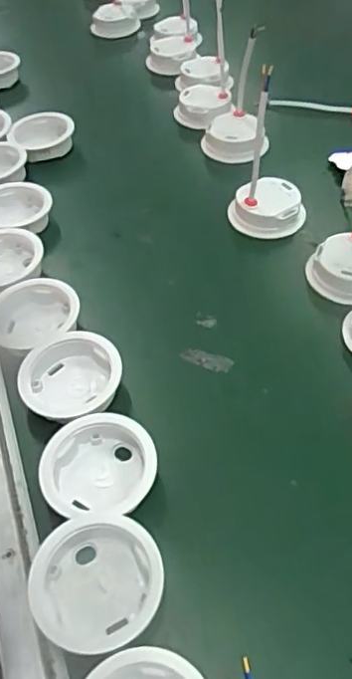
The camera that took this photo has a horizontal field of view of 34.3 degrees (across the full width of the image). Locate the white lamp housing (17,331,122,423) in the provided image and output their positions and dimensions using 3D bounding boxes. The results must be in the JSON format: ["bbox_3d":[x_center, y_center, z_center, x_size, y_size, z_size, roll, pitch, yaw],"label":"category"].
[{"bbox_3d":[-0.078,0.029,0.415,0.069,0.024,0.072,13,50,12],"label":"white lamp housing"}]

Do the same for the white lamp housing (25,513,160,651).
[{"bbox_3d":[-0.044,0.137,0.321,0.070,0.021,0.070,-1,49,1],"label":"white lamp housing"}]

